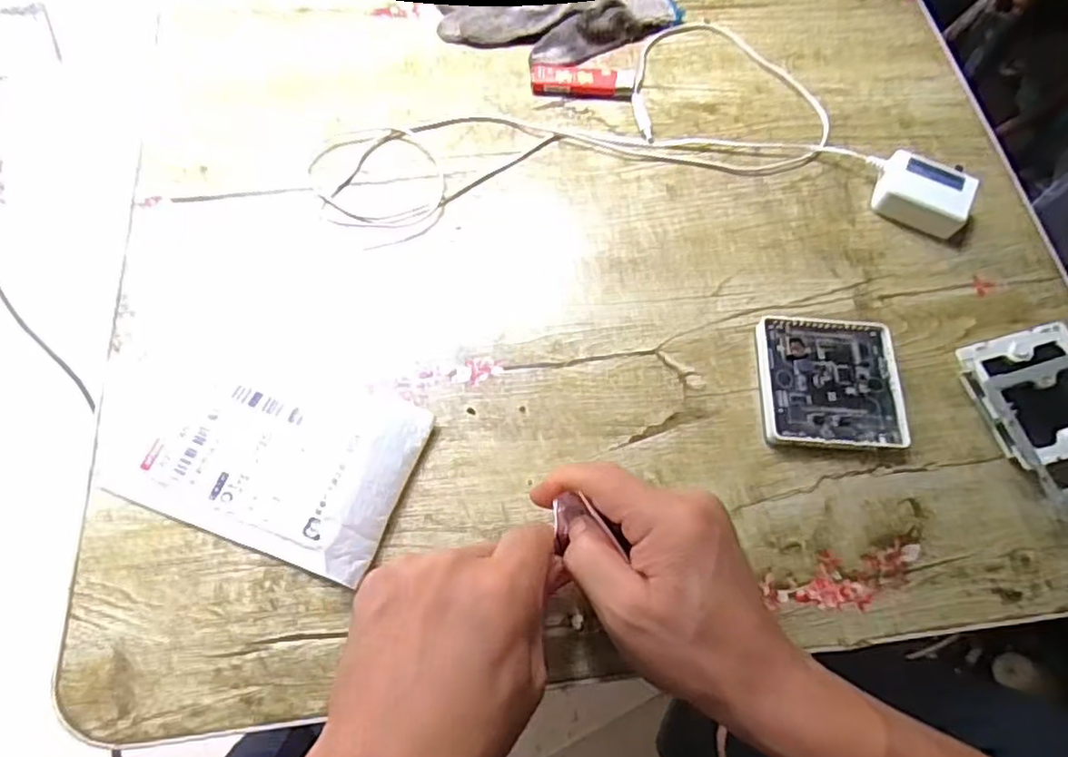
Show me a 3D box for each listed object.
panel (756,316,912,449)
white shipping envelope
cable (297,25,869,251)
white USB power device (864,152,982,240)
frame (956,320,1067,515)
[{"bbox_3d":[0.191,0.001,0.421,0.088,0.014,0.088,3,66,-2],"label":"panel"},{"bbox_3d":[-0.152,0.038,0.375,0.160,0.030,0.107,20,66,5],"label":"white shipping envelope"},{"bbox_3d":[0.038,-0.203,0.502,0.409,0.009,0.169,-10,67,-8],"label":"cable"},{"bbox_3d":[0.284,-0.139,0.480,0.070,0.028,0.047,26,67,8],"label":"white USB power device"},{"bbox_3d":[0.327,0.023,0.410,0.086,0.034,0.108,-11,67,-8],"label":"frame"}]

